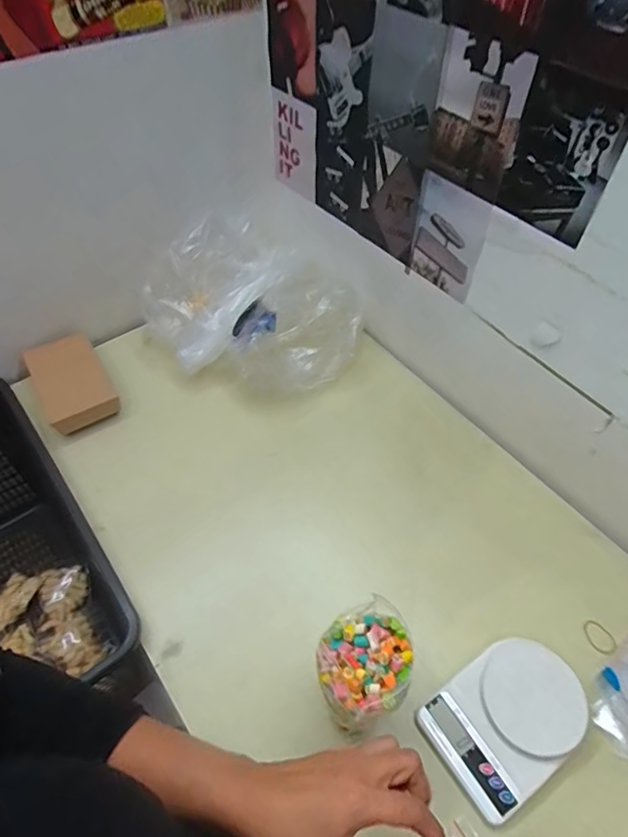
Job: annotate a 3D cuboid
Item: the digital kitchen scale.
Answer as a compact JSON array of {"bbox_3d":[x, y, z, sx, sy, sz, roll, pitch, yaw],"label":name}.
[{"bbox_3d":[0.221,0.340,0.584,0.169,0.046,0.126,-30,59,-21],"label":"digital kitchen scale"}]

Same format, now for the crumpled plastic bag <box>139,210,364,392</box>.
[{"bbox_3d":[-0.116,-0.190,0.918,0.307,0.156,0.341,-26,57,-19],"label":"crumpled plastic bag"}]

